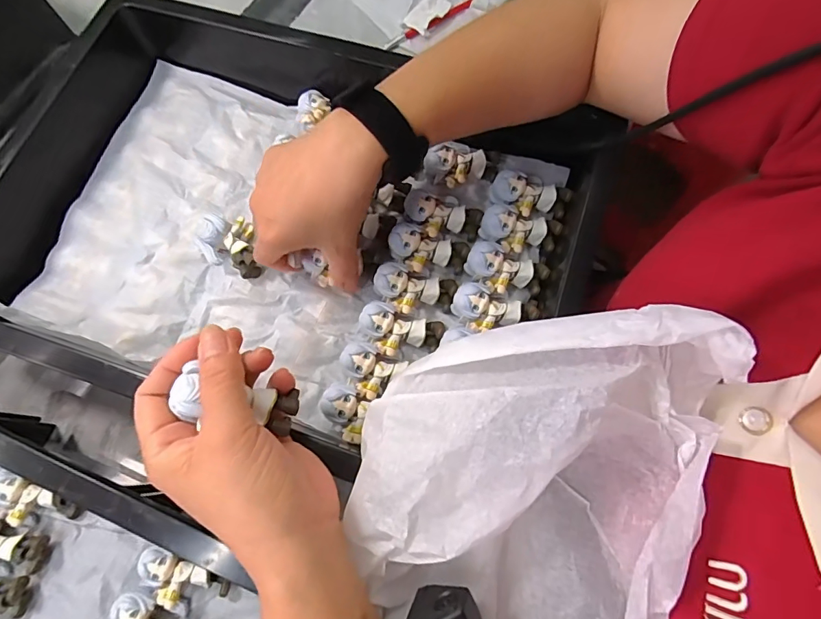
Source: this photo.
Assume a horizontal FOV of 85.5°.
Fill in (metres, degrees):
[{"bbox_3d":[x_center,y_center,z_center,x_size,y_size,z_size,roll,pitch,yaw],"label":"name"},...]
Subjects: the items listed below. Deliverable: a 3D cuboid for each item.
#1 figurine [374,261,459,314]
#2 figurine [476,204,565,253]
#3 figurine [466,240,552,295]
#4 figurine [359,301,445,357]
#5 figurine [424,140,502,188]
[{"bbox_3d":[0.003,-0.015,0.341,0.061,0.021,0.035,12,72,-15],"label":"figurine"},{"bbox_3d":[0.087,-0.060,0.356,0.062,0.025,0.030,8,72,-11],"label":"figurine"},{"bbox_3d":[0.074,-0.031,0.348,0.061,0.026,0.040,17,73,-11],"label":"figurine"},{"bbox_3d":[-0.008,0.016,0.332,0.062,0.021,0.037,16,73,-12],"label":"figurine"},{"bbox_3d":[0.046,-0.120,0.374,0.065,0.027,0.033,-1,72,-15],"label":"figurine"}]

